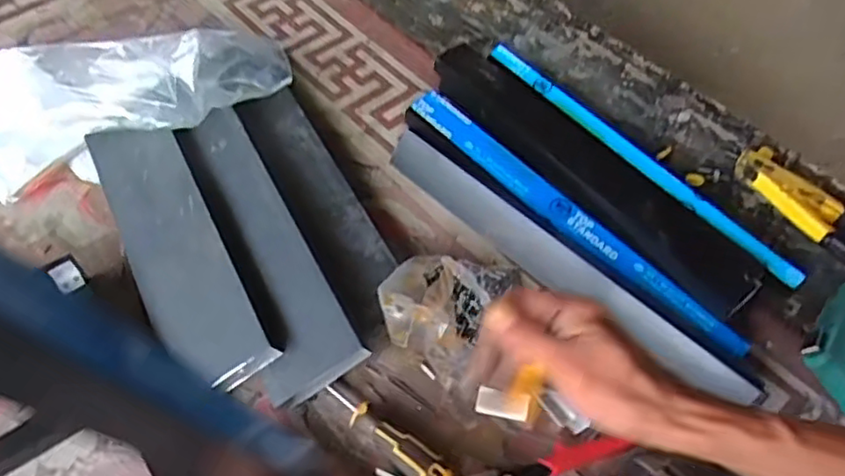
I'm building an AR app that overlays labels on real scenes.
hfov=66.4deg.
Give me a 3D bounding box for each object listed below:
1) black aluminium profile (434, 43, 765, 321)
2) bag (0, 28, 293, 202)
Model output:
[{"bbox_3d":[0.187,-0.089,0.735,0.094,0.032,0.434,-34,62,-24],"label":"black aluminium profile"},{"bbox_3d":[-0.378,-0.142,0.730,0.433,0.123,0.159,-12,56,7],"label":"bag"}]

